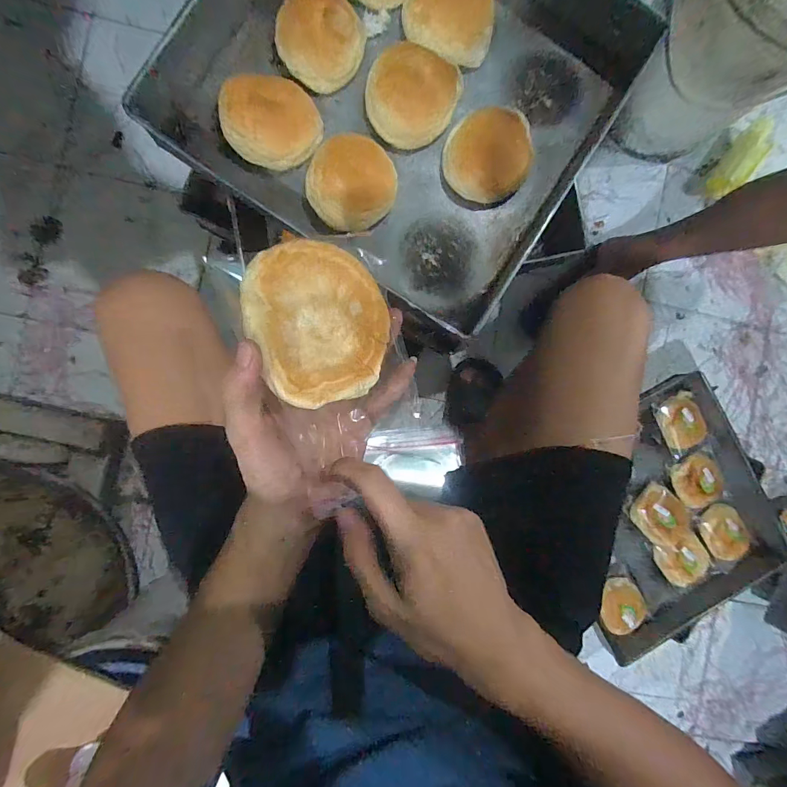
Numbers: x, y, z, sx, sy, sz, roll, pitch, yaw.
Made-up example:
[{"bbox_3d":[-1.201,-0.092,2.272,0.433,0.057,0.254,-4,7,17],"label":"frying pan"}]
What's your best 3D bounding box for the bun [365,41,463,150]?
[{"bbox_3d":[0.023,-0.332,0.433,0.105,0.056,0.107,0,90,-5],"label":"bun"}]

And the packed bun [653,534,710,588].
[{"bbox_3d":[0.559,0.321,0.783,0.086,0.032,0.085,0,90,-5],"label":"packed bun"}]

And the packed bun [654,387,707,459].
[{"bbox_3d":[0.558,0.057,0.770,0.077,0.042,0.112,-19,92,-5],"label":"packed bun"}]

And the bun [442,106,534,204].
[{"bbox_3d":[0.109,-0.264,0.450,0.095,0.044,0.086,-10,91,-5],"label":"bun"}]

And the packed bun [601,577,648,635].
[{"bbox_3d":[0.439,0.400,0.764,0.083,0.031,0.091,-1,90,-5],"label":"packed bun"}]

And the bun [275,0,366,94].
[{"bbox_3d":[-0.081,-0.382,0.429,0.089,0.051,0.077,25,88,-5],"label":"bun"}]

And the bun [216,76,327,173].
[{"bbox_3d":[-0.133,-0.287,0.424,0.101,0.038,0.078,24,88,-5],"label":"bun"}]

